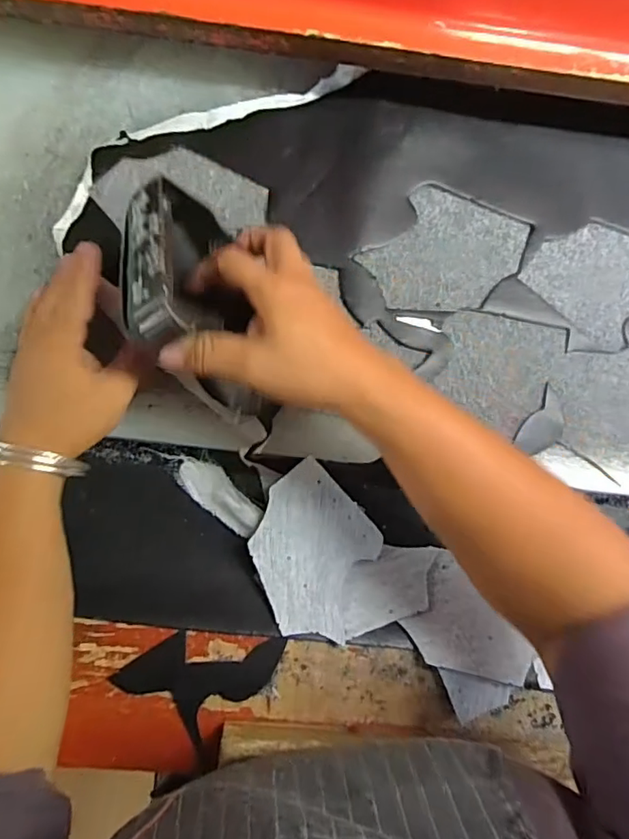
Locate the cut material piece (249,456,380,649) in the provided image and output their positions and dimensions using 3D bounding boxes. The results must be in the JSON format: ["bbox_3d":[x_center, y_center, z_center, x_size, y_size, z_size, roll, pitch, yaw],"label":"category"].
[{"bbox_3d":[-0.002,0.105,0.424,0.104,0.015,0.113,-45,89,-7],"label":"cut material piece"}]

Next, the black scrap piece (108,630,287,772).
[{"bbox_3d":[-0.083,0.189,0.413,0.087,0.006,0.101,44,83,1],"label":"black scrap piece"}]

